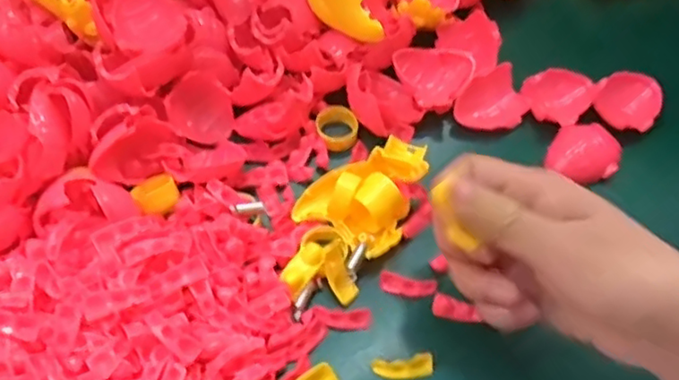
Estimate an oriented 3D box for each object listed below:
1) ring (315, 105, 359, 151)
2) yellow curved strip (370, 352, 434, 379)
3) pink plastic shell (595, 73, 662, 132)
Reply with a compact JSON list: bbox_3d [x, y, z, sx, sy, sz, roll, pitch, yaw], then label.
[{"bbox_3d":[-0.001,-0.038,0.381,0.024,0.009,0.029,-10,57,-5],"label":"ring"},{"bbox_3d":[0.031,0.089,0.312,0.029,0.013,0.011,-6,57,-3],"label":"yellow curved strip"},{"bbox_3d":[0.176,-0.054,0.387,0.035,0.013,0.041,27,61,18],"label":"pink plastic shell"}]

